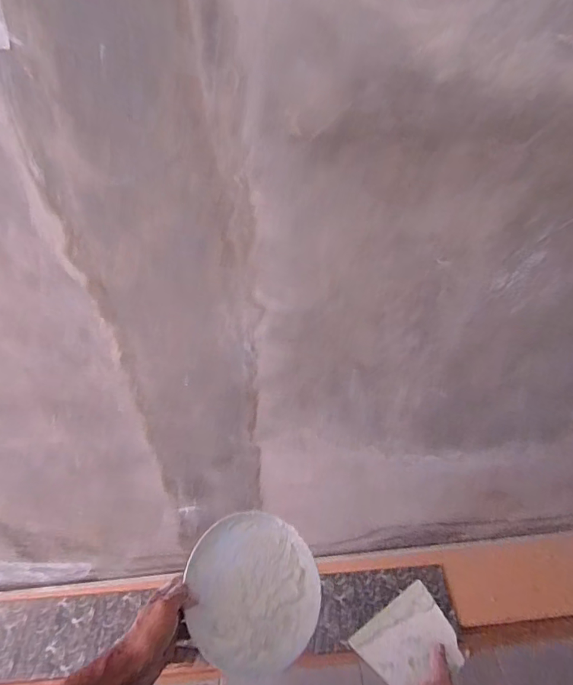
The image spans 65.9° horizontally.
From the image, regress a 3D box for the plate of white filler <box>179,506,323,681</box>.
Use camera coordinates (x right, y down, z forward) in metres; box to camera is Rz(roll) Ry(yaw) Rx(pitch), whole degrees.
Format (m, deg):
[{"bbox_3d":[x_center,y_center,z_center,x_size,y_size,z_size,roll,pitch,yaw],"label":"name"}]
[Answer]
[{"bbox_3d":[-0.039,0.313,0.562,0.170,0.014,0.175,16,54,-23],"label":"plate of white filler"}]

